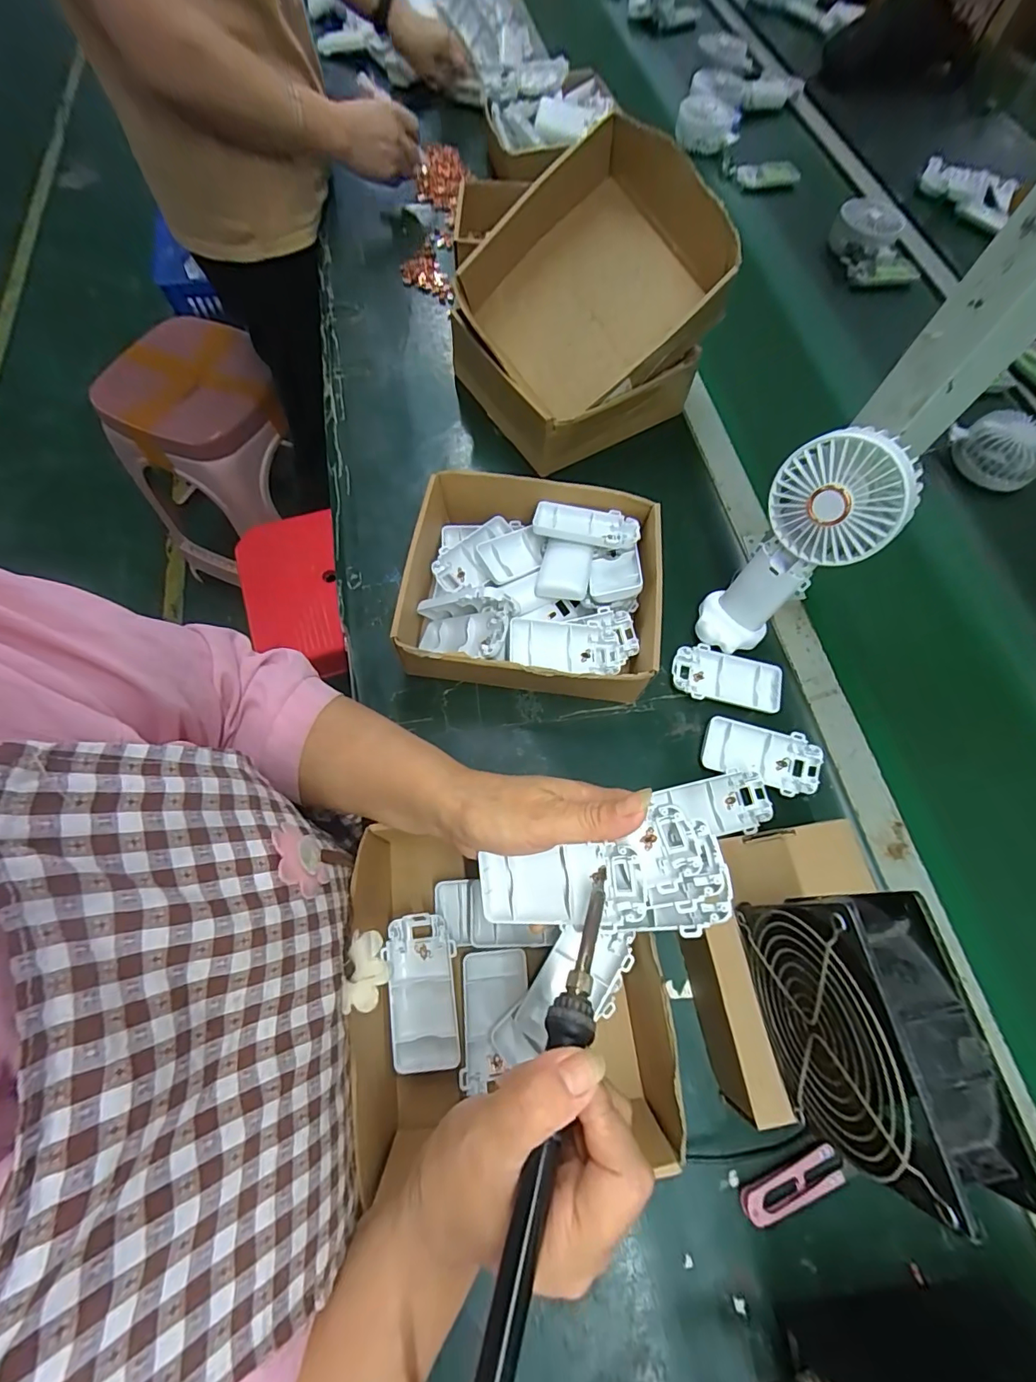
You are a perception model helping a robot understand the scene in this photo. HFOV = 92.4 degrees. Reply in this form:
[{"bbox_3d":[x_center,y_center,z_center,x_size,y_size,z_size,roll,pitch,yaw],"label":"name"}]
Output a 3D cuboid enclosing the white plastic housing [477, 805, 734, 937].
[{"bbox_3d":[0.045,0.108,0.283,0.137,0.030,0.059,-12,68,12],"label":"white plastic housing"}]

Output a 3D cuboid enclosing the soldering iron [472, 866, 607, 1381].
[{"bbox_3d":[0.014,0.176,0.214,0.019,0.019,0.212,20,50,5],"label":"soldering iron"}]

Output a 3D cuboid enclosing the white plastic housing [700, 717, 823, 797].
[{"bbox_3d":[0.207,0.055,0.419,0.096,0.013,0.049,13,68,3],"label":"white plastic housing"}]

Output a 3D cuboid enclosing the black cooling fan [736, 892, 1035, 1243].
[{"bbox_3d":[0.175,0.171,0.262,0.046,0.114,0.121,-8,70,-4],"label":"black cooling fan"}]

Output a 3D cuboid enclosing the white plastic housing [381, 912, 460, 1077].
[{"bbox_3d":[-0.066,0.208,0.345,0.048,0.025,0.095,-10,69,-6],"label":"white plastic housing"}]

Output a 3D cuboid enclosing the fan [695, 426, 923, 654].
[{"bbox_3d":[0.210,-0.099,0.390,0.083,0.186,0.078,34,70,11],"label":"fan"}]

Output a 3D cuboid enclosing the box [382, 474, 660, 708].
[{"bbox_3d":[0.016,-0.092,0.444,0.211,0.075,0.190,9,68,1],"label":"box"}]

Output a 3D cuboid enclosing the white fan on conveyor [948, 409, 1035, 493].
[{"bbox_3d":[0.539,-0.263,0.562,0.064,0.062,0.095,-41,75,-17],"label":"white fan on conveyor"}]

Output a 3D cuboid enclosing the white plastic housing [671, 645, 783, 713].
[{"bbox_3d":[0.187,-0.010,0.447,0.095,0.014,0.048,12,68,2],"label":"white plastic housing"}]

